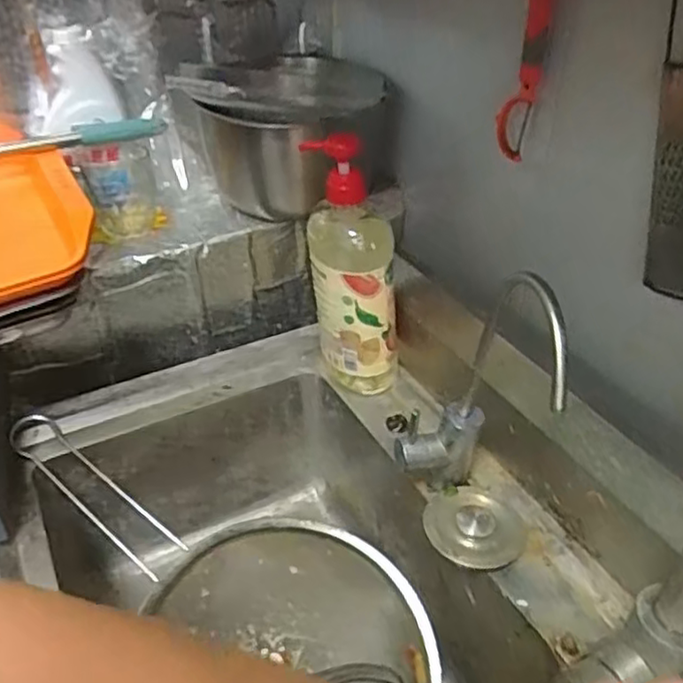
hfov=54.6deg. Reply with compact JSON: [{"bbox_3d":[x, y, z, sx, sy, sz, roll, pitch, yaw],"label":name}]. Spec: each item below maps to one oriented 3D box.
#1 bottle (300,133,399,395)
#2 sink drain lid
[{"bbox_3d":[0.012,-0.066,0.687,0.095,0.272,0.073,1,36,2],"label":"bottle"},{"bbox_3d":[0.121,0.162,0.586,0.081,0.023,0.083,-1,36,1],"label":"sink drain lid"}]

